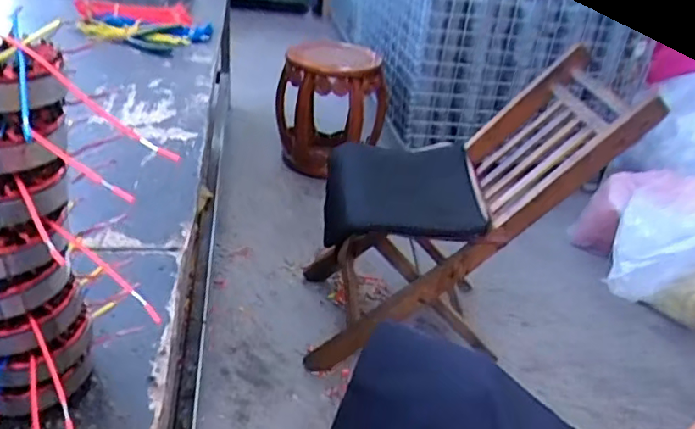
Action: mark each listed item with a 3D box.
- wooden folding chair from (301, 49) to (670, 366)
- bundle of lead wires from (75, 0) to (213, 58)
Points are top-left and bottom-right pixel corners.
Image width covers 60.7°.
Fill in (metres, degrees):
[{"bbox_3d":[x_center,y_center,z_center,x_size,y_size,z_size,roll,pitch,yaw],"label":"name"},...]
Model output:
[{"bbox_3d":[0.213,-0.002,1.260,0.566,0.580,0.358,1,31,-11],"label":"wooden folding chair"},{"bbox_3d":[-0.459,-0.412,1.287,0.312,0.056,0.184,12,31,9],"label":"bundle of lead wires"}]

